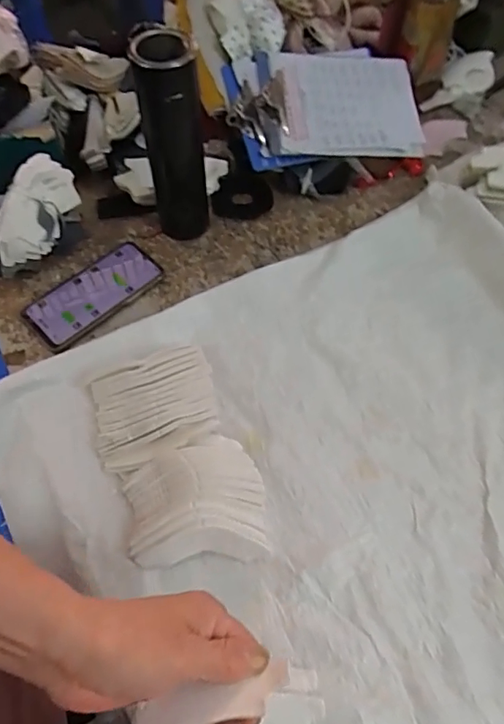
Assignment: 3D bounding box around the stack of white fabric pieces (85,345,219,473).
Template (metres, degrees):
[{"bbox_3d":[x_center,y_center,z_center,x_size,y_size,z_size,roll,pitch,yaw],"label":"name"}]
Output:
[{"bbox_3d":[-0.098,0.043,0.498,0.125,0.024,0.107,-18,63,-10],"label":"stack of white fabric pieces"}]

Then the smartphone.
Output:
[{"bbox_3d":[-0.187,-0.082,0.590,0.160,0.014,0.077,-41,69,-20],"label":"smartphone"}]

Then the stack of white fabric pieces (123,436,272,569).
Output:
[{"bbox_3d":[-0.052,0.127,0.464,0.124,0.034,0.113,-5,61,-3],"label":"stack of white fabric pieces"}]

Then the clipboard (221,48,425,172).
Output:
[{"bbox_3d":[0.100,-0.353,0.672,0.260,0.036,0.162,-8,78,-12],"label":"clipboard"}]

